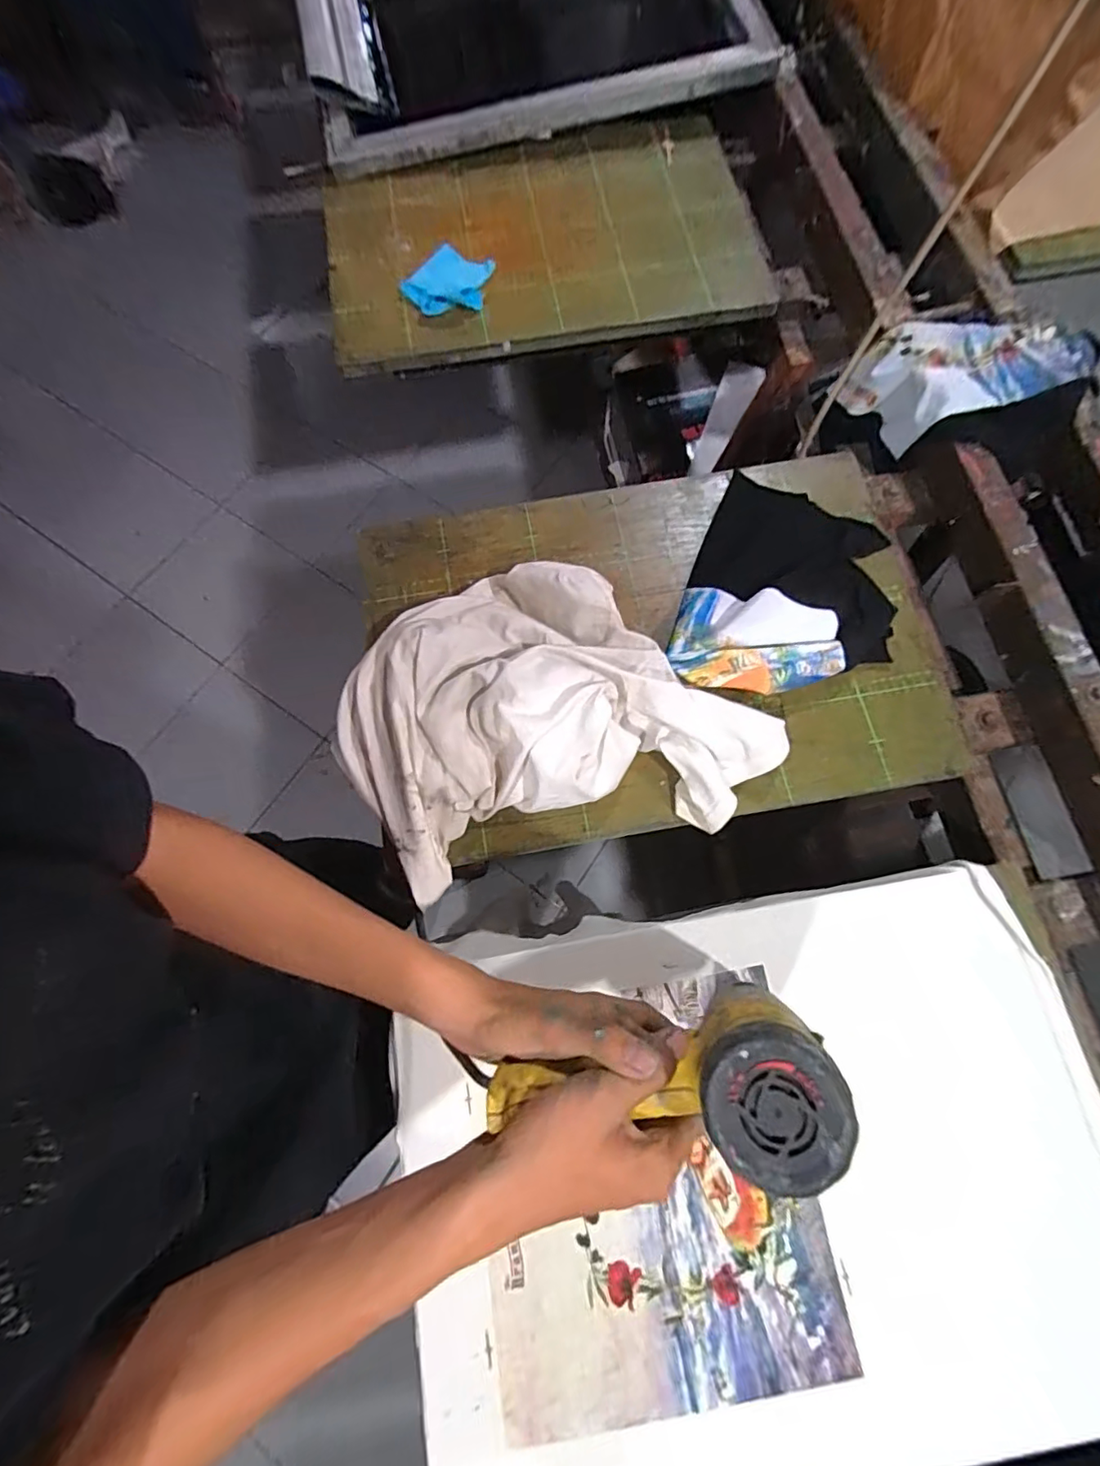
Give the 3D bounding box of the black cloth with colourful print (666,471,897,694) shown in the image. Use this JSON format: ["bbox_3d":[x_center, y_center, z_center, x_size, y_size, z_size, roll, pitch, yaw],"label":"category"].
[{"bbox_3d":[0.257,-0.150,0.575,0.213,0.039,0.268,17,75,6],"label":"black cloth with colourful print"}]

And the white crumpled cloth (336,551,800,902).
[{"bbox_3d":[-0.013,-0.011,0.510,0.337,0.095,0.320,-35,76,-9],"label":"white crumpled cloth"}]

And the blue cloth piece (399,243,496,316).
[{"bbox_3d":[-0.136,-0.608,0.727,0.107,0.027,0.105,14,74,5],"label":"blue cloth piece"}]

